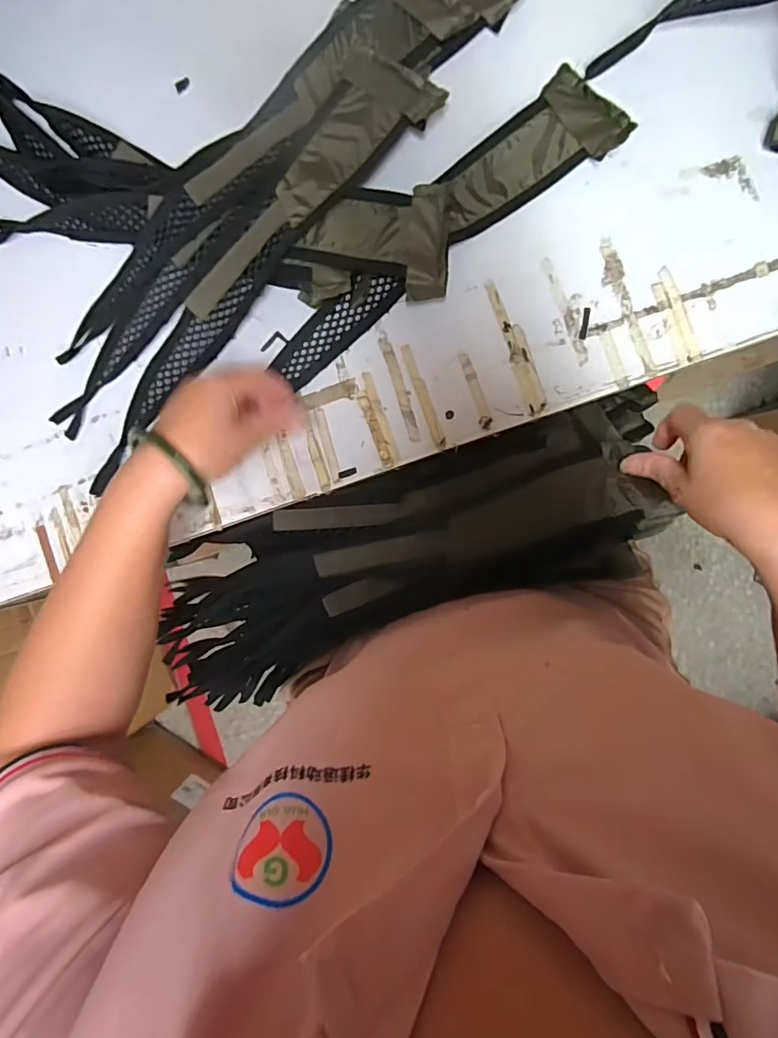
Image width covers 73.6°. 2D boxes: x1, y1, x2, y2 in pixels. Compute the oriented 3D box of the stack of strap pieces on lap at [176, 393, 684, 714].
[{"bbox_3d":[0.004,0.043,0.509,0.484,0.119,0.182,-23,90,15],"label":"stack of strap pieces on lap"}]

